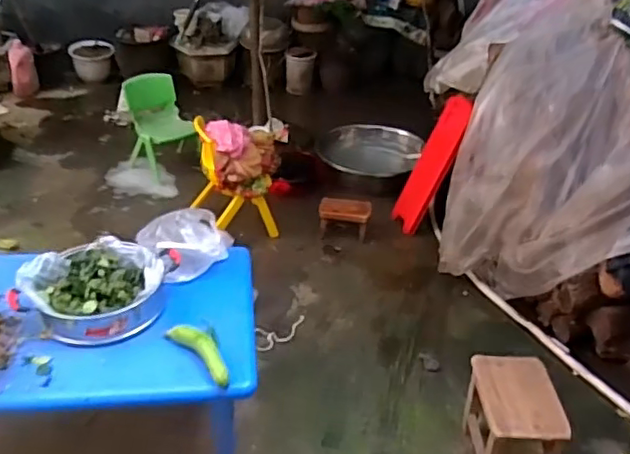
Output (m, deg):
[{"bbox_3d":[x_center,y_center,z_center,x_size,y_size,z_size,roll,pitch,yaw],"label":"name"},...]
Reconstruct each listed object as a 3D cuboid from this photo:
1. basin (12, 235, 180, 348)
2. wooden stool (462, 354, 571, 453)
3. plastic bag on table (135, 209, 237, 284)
[{"bbox_3d":[-0.560,0.147,1.548,0.322,0.101,0.321,2,33,-1],"label":"basin"},{"bbox_3d":[0.557,0.565,1.702,0.201,0.285,0.283,2,33,-1],"label":"wooden stool"},{"bbox_3d":[-0.351,0.044,1.689,0.250,0.151,0.180,-13,36,-23],"label":"plastic bag on table"}]

